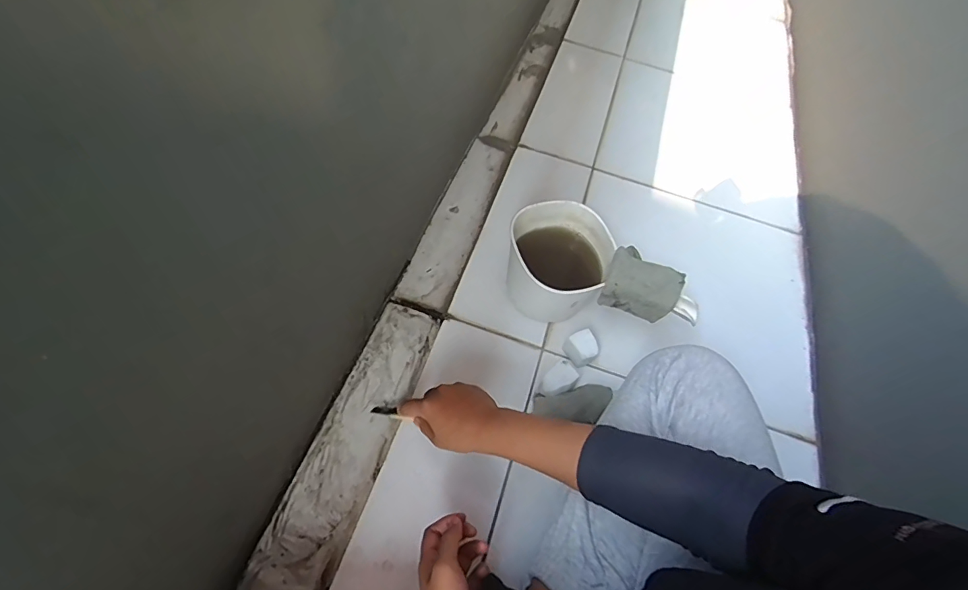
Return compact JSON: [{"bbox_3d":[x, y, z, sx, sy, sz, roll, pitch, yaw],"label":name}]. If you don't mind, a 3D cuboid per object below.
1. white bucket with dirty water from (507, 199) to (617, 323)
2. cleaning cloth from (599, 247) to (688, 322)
[{"bbox_3d":[0.098,-0.034,0.672,0.143,0.147,0.156,33,60,12],"label":"white bucket with dirty water"},{"bbox_3d":[0.211,-0.013,0.622,0.096,0.046,0.085,24,58,7],"label":"cleaning cloth"}]

